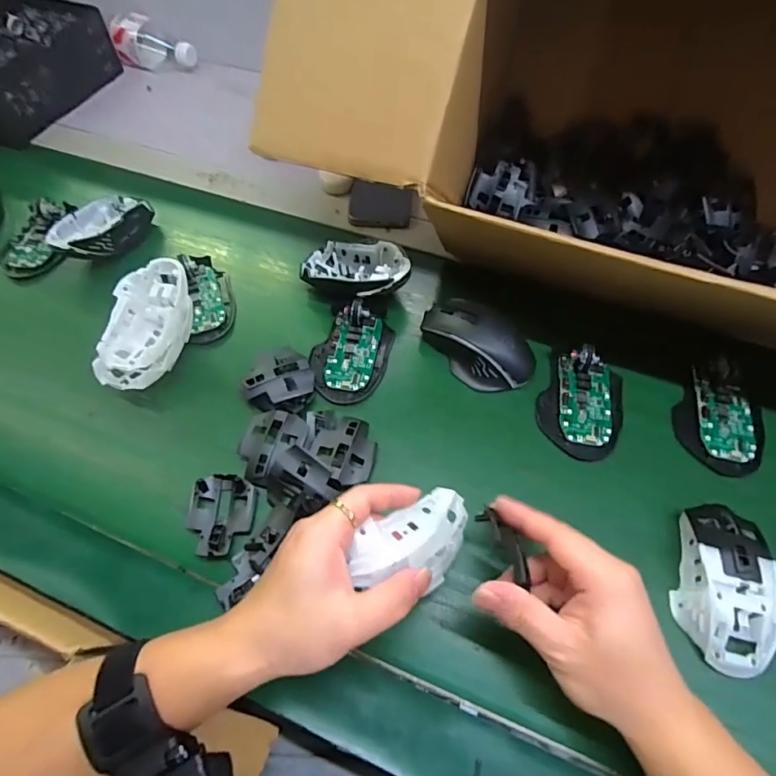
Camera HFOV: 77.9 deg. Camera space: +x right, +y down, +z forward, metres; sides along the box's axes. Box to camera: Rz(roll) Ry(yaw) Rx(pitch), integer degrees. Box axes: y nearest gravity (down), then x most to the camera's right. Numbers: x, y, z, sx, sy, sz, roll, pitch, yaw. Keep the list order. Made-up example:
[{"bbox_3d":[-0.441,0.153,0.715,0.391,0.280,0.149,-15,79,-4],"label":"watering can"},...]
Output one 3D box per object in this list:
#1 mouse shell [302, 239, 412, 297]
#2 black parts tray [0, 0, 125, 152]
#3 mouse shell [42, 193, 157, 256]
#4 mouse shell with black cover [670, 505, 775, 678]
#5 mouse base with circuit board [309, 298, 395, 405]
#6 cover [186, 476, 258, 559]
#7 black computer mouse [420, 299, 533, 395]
[{"bbox_3d":[-0.034,-0.124,0.511,0.114,0.041,0.071,4,59,5],"label":"mouse shell"},{"bbox_3d":[-0.561,-0.470,0.701,0.214,0.092,0.244,16,61,11],"label":"black parts tray"},{"bbox_3d":[-0.328,-0.184,0.549,0.072,0.038,0.112,28,64,17],"label":"mouse shell"},{"bbox_3d":[0.249,0.142,0.349,0.058,0.032,0.112,16,61,11],"label":"mouse shell with black cover"},{"bbox_3d":[-0.037,-0.035,0.468,0.070,0.025,0.103,14,61,10],"label":"mouse base with circuit board"},{"bbox_3d":[-0.138,0.104,0.393,0.057,0.013,0.065,3,59,4],"label":"cover"},{"bbox_3d":[0.087,-0.046,0.468,0.069,0.043,0.119,-38,65,-19],"label":"black computer mouse"}]

